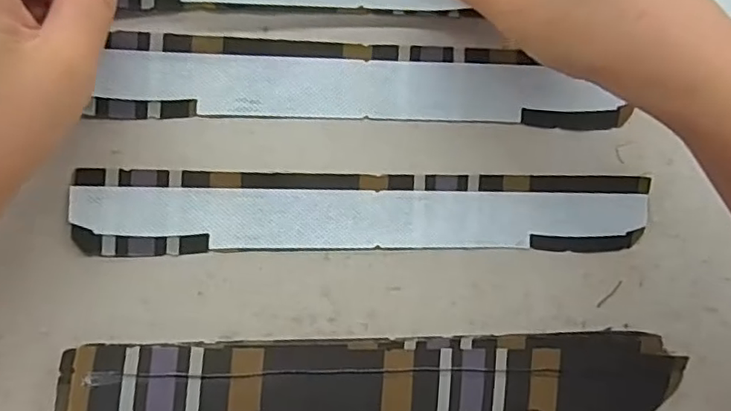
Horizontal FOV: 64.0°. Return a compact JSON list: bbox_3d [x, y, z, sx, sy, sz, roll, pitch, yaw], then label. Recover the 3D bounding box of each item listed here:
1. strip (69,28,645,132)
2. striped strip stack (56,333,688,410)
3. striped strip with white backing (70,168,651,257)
[{"bbox_3d":[0.002,-0.056,0.268,0.231,0.007,0.036,0,94,-9],"label":"strip"},{"bbox_3d":[0.010,0.082,0.266,0.270,0.019,0.043,1,94,-9],"label":"striped strip stack"},{"bbox_3d":[0.006,0.004,0.268,0.258,0.006,0.036,0,94,-9],"label":"striped strip with white backing"}]

